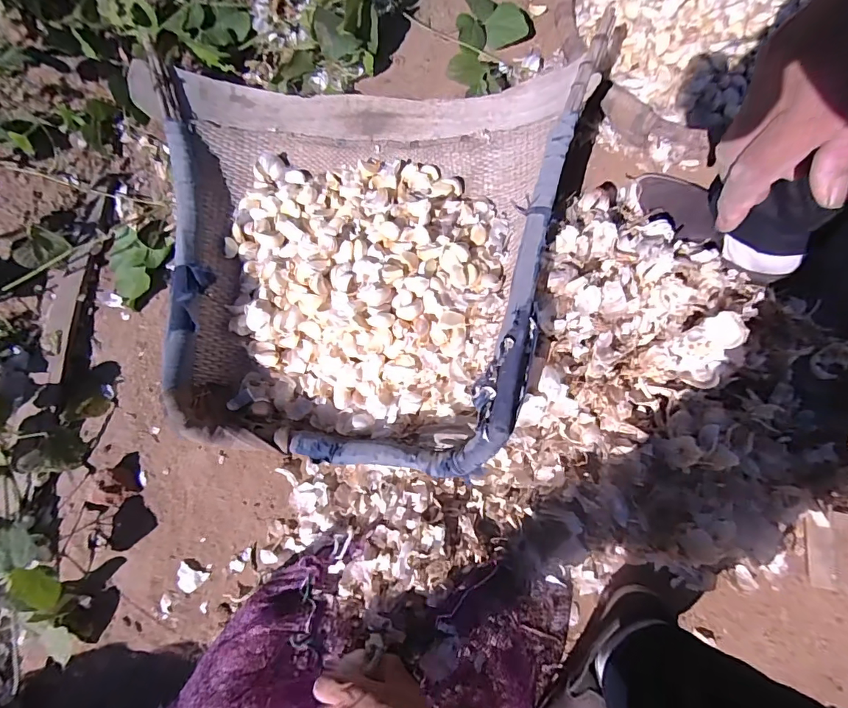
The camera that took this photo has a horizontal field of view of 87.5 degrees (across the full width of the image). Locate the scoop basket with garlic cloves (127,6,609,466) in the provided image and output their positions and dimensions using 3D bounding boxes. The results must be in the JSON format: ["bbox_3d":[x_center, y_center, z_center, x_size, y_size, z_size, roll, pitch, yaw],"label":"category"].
[{"bbox_3d":[-0.101,-0.134,0.553,0.563,0.114,0.510,5,76,3],"label":"scoop basket with garlic cloves"}]

